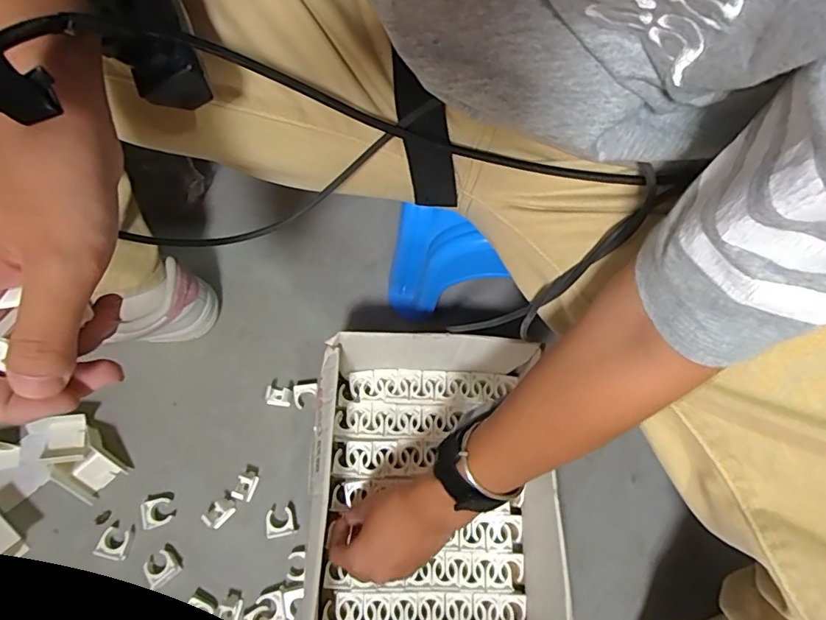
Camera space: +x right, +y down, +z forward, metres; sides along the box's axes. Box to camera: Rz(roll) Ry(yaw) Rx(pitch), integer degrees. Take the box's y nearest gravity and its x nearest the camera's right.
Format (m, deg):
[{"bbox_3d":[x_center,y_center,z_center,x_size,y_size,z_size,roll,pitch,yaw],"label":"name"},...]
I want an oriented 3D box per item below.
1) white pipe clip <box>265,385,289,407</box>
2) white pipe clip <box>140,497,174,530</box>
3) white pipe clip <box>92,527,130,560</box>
[{"bbox_3d":[-0.151,0.095,0.570,0.030,0.019,0.019,7,68,1],"label":"white pipe clip"},{"bbox_3d":[-0.258,0.203,0.517,0.026,0.010,0.026,-14,69,-8],"label":"white pipe clip"},{"bbox_3d":[-0.294,0.229,0.504,0.028,0.011,0.026,12,68,3],"label":"white pipe clip"}]

